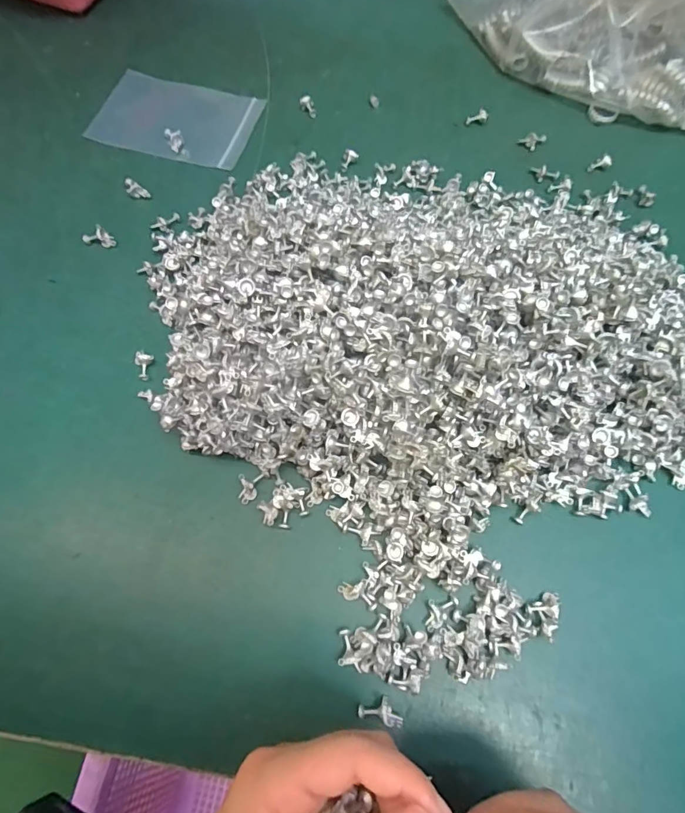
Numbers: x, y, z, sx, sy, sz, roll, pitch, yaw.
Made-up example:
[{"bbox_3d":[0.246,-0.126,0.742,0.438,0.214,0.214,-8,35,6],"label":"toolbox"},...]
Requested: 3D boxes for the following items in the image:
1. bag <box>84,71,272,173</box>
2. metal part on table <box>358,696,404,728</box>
[{"bbox_3d":[-0.129,-0.227,0.364,0.118,0.006,0.075,16,69,5],"label":"bag"},{"bbox_3d":[0.018,0.139,0.213,0.021,0.009,0.010,16,69,6],"label":"metal part on table"}]

